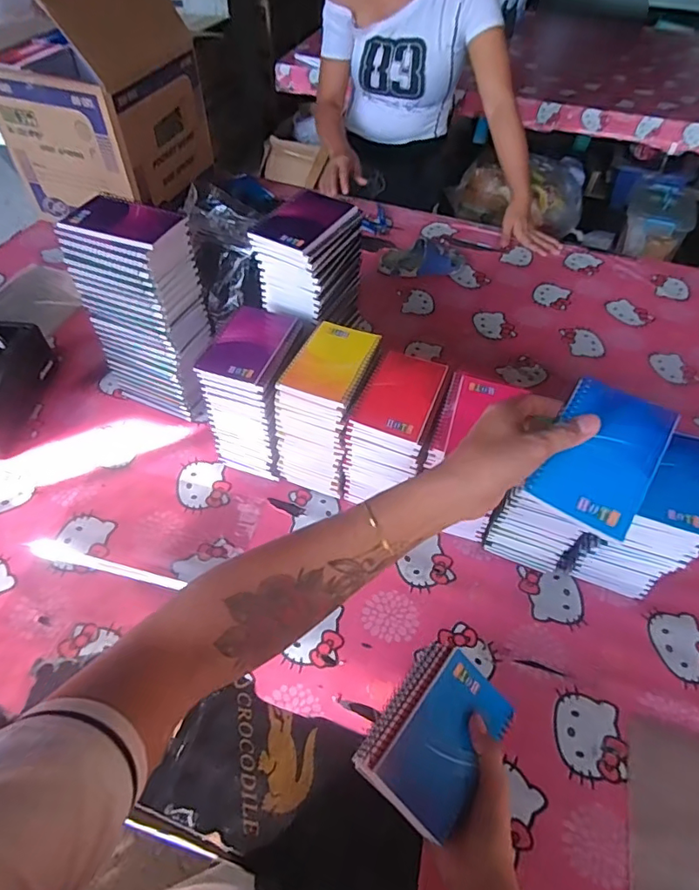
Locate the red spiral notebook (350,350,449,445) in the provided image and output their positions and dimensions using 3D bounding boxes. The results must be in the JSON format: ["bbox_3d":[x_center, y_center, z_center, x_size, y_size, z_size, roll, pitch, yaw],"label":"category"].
[{"bbox_3d":[0.060,-0.060,0.606,0.083,0.015,0.117,17,53,11],"label":"red spiral notebook"}]

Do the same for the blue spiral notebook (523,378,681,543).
[{"bbox_3d":[0.205,0.006,0.418,0.080,0.005,0.129,28,67,17],"label":"blue spiral notebook"}]

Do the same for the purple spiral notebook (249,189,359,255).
[{"bbox_3d":[-0.056,-0.282,0.646,0.085,0.011,0.121,23,54,15],"label":"purple spiral notebook"}]

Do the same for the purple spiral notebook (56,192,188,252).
[{"bbox_3d":[-0.270,-0.270,0.625,0.133,0.017,0.084,18,56,16],"label":"purple spiral notebook"}]

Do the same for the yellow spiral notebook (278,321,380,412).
[{"bbox_3d":[-0.021,-0.100,0.628,0.085,0.011,0.127,18,53,11],"label":"yellow spiral notebook"}]

